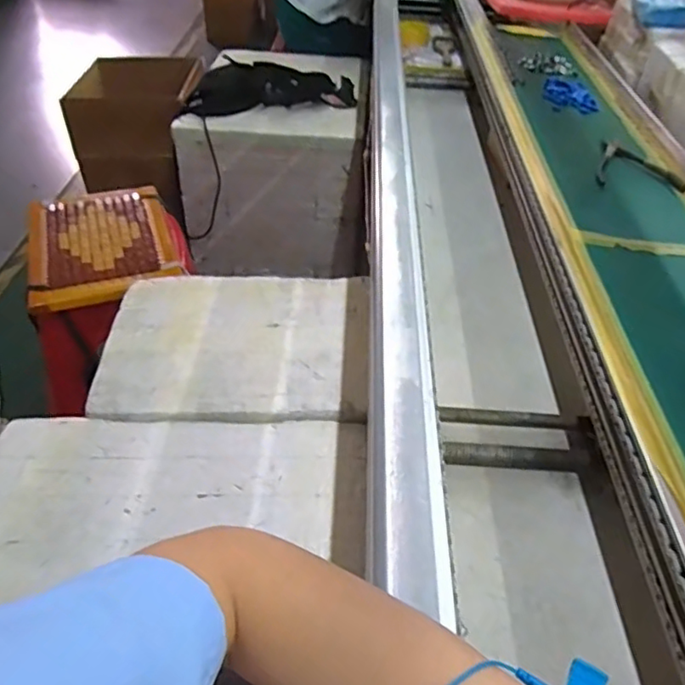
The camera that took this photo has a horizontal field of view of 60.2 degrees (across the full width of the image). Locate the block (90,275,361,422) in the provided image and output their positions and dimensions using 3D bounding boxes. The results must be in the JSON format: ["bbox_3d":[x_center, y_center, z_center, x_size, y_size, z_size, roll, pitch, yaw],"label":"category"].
[{"bbox_3d":[-0.147,-0.005,0.843,0.358,0.033,0.282,4,42,-2],"label":"block"}]

